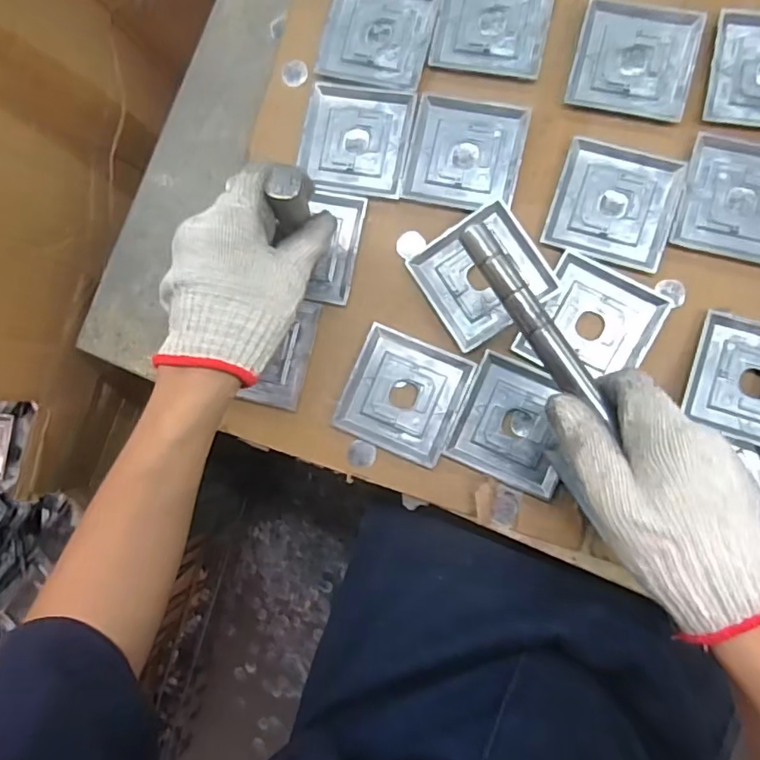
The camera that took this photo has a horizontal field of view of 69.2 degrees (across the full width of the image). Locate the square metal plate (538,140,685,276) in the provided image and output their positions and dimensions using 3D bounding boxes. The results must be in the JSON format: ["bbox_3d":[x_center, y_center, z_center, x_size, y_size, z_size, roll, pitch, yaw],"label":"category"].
[{"bbox_3d":[0.184,-0.139,0.433,0.090,0.005,0.090,18,88,9],"label":"square metal plate"}]

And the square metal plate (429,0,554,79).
[{"bbox_3d":[0.093,-0.298,0.454,0.090,0.005,0.091,12,87,9],"label":"square metal plate"}]

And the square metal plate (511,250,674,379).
[{"bbox_3d":[0.165,-0.042,0.428,0.089,0.005,0.090,29,90,9],"label":"square metal plate"}]

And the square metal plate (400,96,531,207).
[{"bbox_3d":[0.069,-0.185,0.450,0.091,0.004,0.089,12,87,9],"label":"square metal plate"}]

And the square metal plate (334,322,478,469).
[{"bbox_3d":[0.019,0.012,0.446,0.091,0.004,0.091,23,89,9],"label":"square metal plate"}]

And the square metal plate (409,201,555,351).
[{"bbox_3d":[0.081,-0.083,0.438,0.089,0.012,0.089,-31,82,5],"label":"square metal plate"}]

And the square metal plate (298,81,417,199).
[{"bbox_3d":[-0.020,-0.202,0.462,0.089,0.005,0.092,10,87,9],"label":"square metal plate"}]

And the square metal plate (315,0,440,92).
[{"bbox_3d":[-0.002,-0.295,0.466,0.090,0.004,0.090,14,88,9],"label":"square metal plate"}]

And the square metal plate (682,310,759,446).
[{"bbox_3d":[0.278,0.001,0.405,0.089,0.014,0.089,18,88,9],"label":"square metal plate"}]

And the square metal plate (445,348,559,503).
[{"bbox_3d":[0.107,0.034,0.431,0.085,0.004,0.090,22,89,9],"label":"square metal plate"}]

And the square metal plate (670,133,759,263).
[{"bbox_3d":[0.278,-0.138,0.421,0.090,0.005,0.090,15,88,9],"label":"square metal plate"}]

